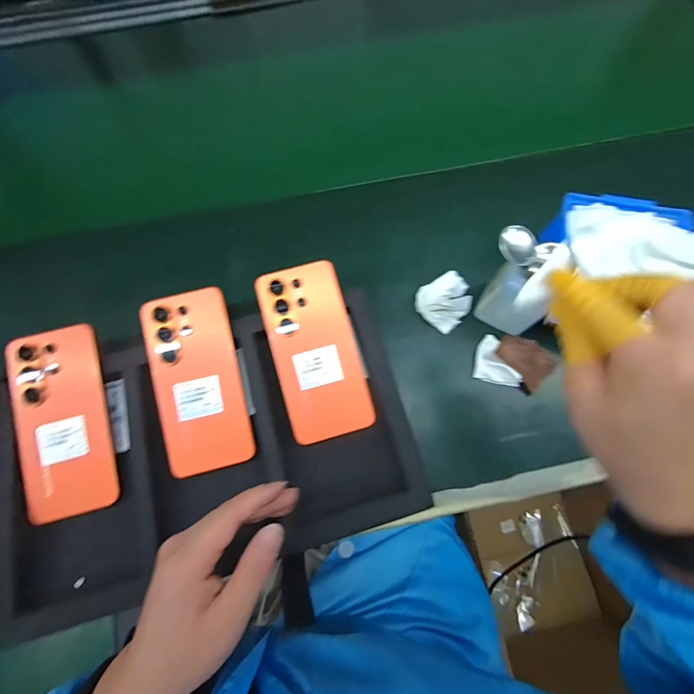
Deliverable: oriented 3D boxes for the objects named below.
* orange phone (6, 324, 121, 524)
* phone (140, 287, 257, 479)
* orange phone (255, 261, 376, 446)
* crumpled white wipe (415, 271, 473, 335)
[{"bbox_3d":[-0.263,0.068,0.313,0.078,0.010,0.168,-14,83,-4],"label":"orange phone"},{"bbox_3d":[-0.141,0.031,0.321,0.078,0.009,0.168,-13,85,-4],"label":"phone"},{"bbox_3d":[-0.030,0.003,0.329,0.080,0.008,0.168,-15,84,-4],"label":"orange phone"},{"bbox_3d":[0.109,-0.050,0.373,0.063,0.021,0.053,-42,75,-13],"label":"crumpled white wipe"}]

